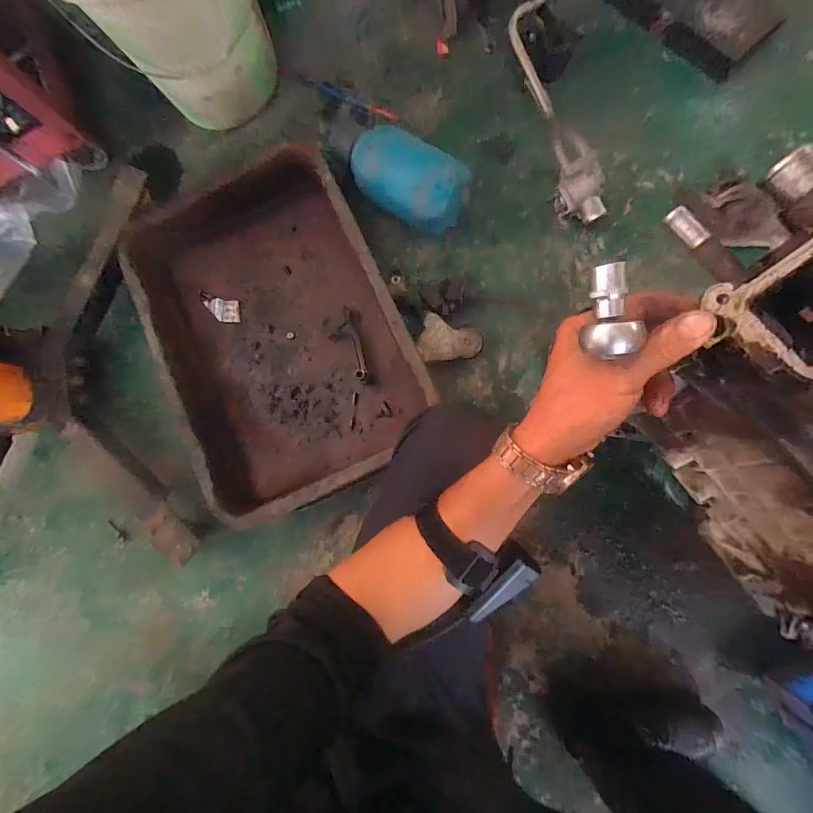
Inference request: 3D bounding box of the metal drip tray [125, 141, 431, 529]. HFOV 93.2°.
[{"bbox_3d":[-0.252,-0.155,0.742,0.442,0.096,0.655,-25,80,3],"label":"metal drip tray"}]

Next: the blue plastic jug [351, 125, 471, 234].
[{"bbox_3d":[0.007,-0.425,0.726,0.210,0.121,0.110,29,86,9],"label":"blue plastic jug"}]

